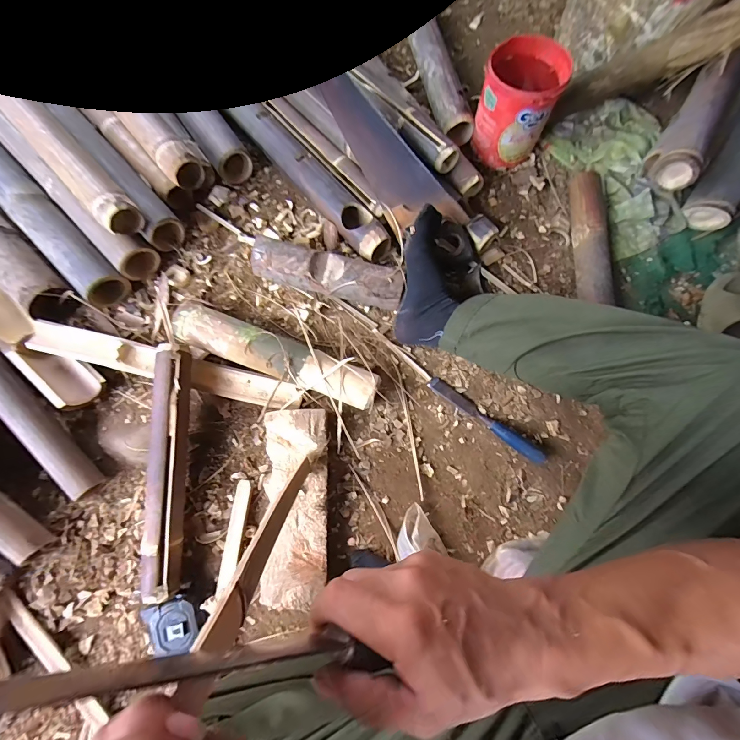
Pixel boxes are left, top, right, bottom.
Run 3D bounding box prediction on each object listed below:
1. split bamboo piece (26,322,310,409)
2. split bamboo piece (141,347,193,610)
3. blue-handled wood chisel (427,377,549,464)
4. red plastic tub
[{"bbox_3d":[-0.354,-0.005,0.602,0.467,0.041,0.050,14,79,1],"label":"split bamboo piece"},{"bbox_3d":[-0.324,0.154,0.535,0.057,0.042,0.383,-1,77,-1],"label":"split bamboo piece"},{"bbox_3d":[0.205,0.085,0.599,0.228,0.031,0.023,37,80,6],"label":"blue-handled wood chisel"},{"bbox_3d":[0.275,-0.505,0.646,0.132,0.143,0.137,0,79,-1],"label":"red plastic tub"}]

